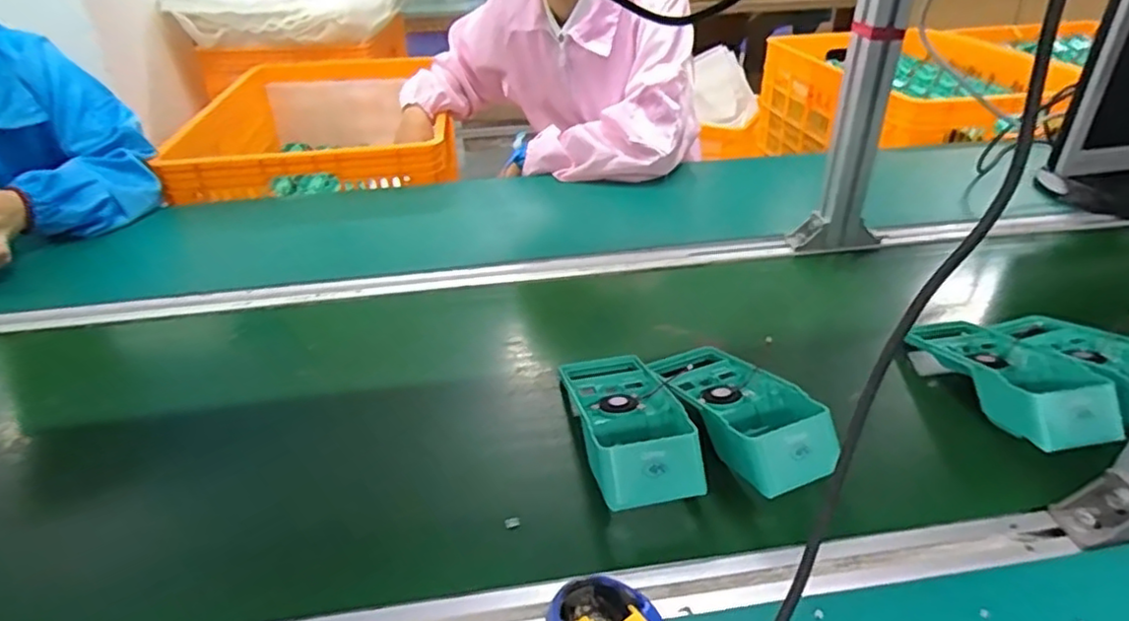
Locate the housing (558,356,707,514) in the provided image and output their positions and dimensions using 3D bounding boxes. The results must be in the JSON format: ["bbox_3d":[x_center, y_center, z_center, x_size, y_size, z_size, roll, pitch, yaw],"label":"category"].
[{"bbox_3d":[0.054,0.088,0.549,0.095,0.052,0.184,-7,34,-7],"label":"housing"}]

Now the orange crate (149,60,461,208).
[{"bbox_3d":[-0.480,-0.344,1.346,0.473,0.197,0.696,-7,33,-7],"label":"orange crate"}]

